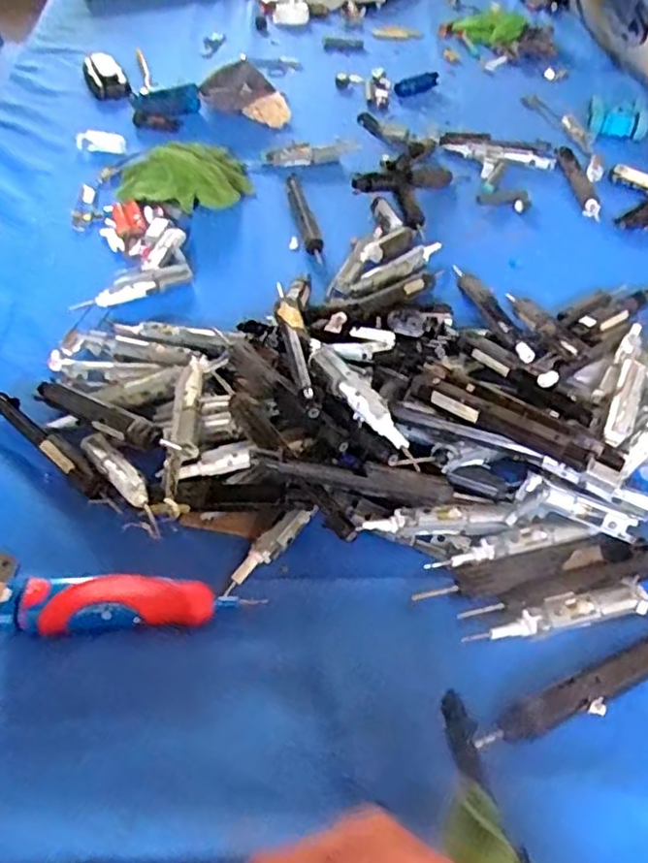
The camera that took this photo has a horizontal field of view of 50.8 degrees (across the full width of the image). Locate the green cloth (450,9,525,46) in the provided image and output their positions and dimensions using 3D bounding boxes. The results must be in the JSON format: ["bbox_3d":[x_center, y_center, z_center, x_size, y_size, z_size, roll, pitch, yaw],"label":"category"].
[{"bbox_3d":[0.282,-0.677,1.138,0.113,0.020,0.122,-31,58,-24],"label":"green cloth"}]

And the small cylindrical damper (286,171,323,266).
[{"bbox_3d":[-0.023,-0.243,0.758,0.019,0.020,0.177,-10,51,-9],"label":"small cylindrical damper"}]

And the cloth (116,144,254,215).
[{"bbox_3d":[-0.159,-0.296,0.772,0.144,0.054,0.113,-8,51,-8],"label":"cloth"}]

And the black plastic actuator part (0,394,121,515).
[{"bbox_3d":[-0.207,0.011,0.519,0.152,0.019,0.018,37,59,25],"label":"black plastic actuator part"}]

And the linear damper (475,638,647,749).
[{"bbox_3d":[0.162,0.151,0.406,0.156,0.010,0.023,-19,53,-16],"label":"linear damper"}]

